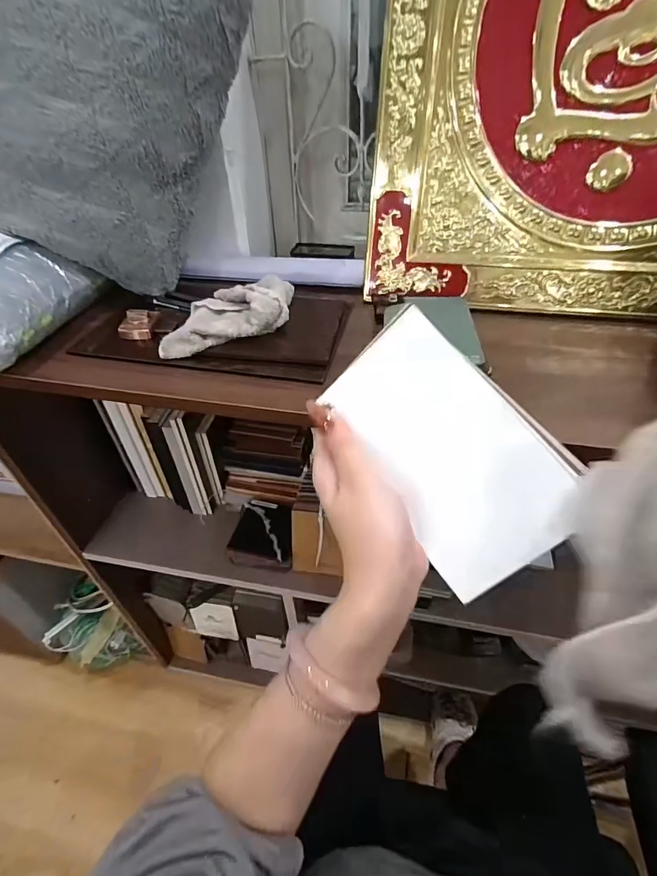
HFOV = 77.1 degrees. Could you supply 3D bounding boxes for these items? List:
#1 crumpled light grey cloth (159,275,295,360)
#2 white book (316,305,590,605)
[{"bbox_3d":[-0.115,-0.150,0.484,0.166,0.042,0.106,-12,43,-11],"label":"crumpled light grey cloth"},{"bbox_3d":[0.068,0.007,0.246,0.093,0.013,0.150,-44,77,12],"label":"white book"}]

